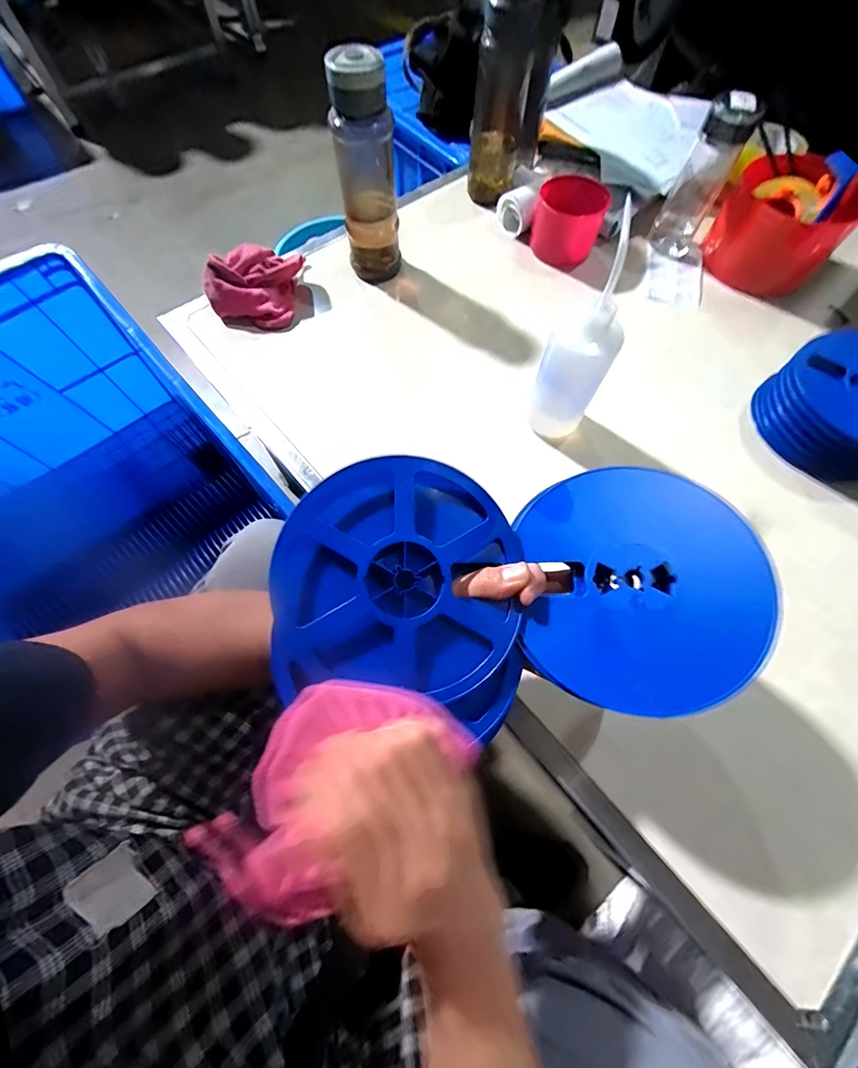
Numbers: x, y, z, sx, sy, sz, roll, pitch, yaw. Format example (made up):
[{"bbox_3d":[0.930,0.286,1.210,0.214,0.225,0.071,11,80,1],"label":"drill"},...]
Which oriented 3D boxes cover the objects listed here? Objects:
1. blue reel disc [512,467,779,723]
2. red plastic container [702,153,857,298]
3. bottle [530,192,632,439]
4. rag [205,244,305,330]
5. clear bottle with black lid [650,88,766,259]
[{"bbox_3d":[0.147,0.034,0.279,0.157,0.006,0.171,-3,70,10],"label":"blue reel disc"},{"bbox_3d":[0.530,-0.462,0.605,0.174,0.106,0.133,13,67,5],"label":"red plastic container"},{"bbox_3d":[0.164,-0.193,0.429,0.068,0.194,0.063,27,69,11],"label":"bottle"},{"bbox_3d":[-0.248,-0.368,0.574,0.109,0.062,0.114,13,67,5],"label":"rag"},{"bbox_3d":[0.408,-0.532,0.596,0.067,0.180,0.065,27,69,11],"label":"clear bottle with black lid"}]

